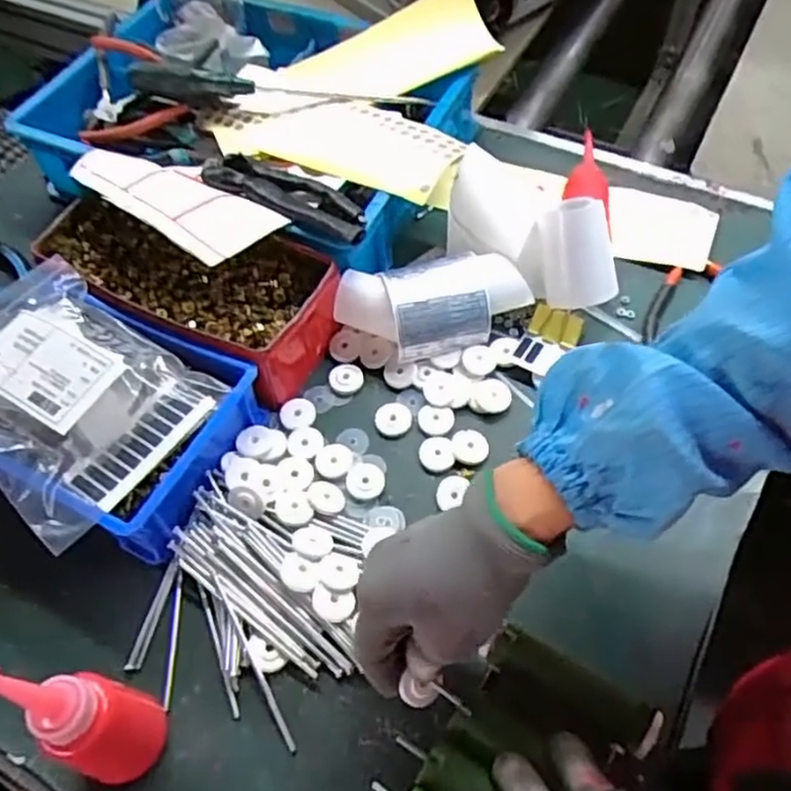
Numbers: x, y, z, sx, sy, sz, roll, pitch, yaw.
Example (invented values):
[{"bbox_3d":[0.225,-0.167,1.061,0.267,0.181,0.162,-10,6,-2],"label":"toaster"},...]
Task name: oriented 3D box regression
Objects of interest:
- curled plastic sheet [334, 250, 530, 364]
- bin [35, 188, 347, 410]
[{"bbox_3d":[0.031,-0.070,0.558,0.153,0.049,0.075,-10,58,-3],"label":"curled plastic sheet"},{"bbox_3d":[-0.173,-0.094,0.573,0.251,0.073,0.112,24,62,18],"label":"bin"}]

